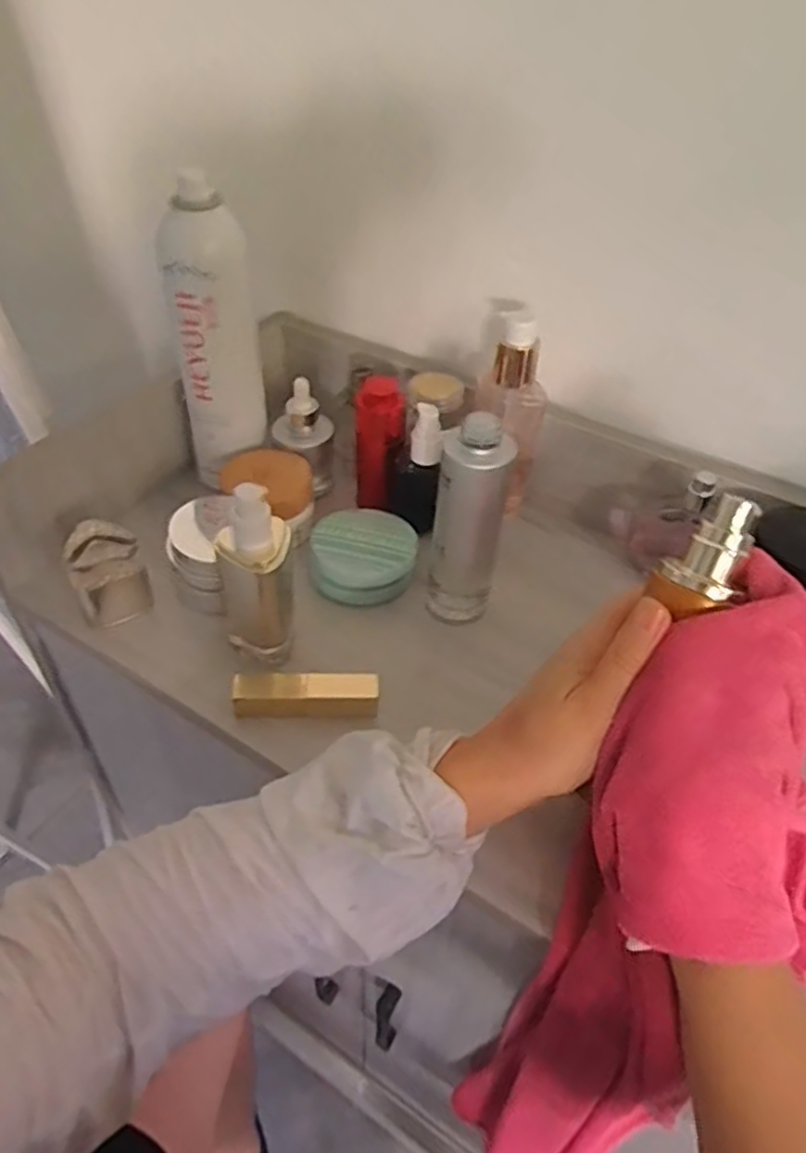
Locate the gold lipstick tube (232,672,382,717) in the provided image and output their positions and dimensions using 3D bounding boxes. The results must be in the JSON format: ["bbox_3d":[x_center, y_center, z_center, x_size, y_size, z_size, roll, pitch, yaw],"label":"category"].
[{"bbox_3d":[-0.057,0.069,0.433,0.084,0.020,0.024,0,46,-2],"label":"gold lipstick tube"}]

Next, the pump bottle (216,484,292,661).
[{"bbox_3d":[-0.086,0.000,0.422,0.041,0.120,0.035,-12,47,-14],"label":"pump bottle"}]

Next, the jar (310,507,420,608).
[{"bbox_3d":[-0.030,-0.014,0.506,0.070,0.032,0.082,-3,46,-5],"label":"jar"}]

